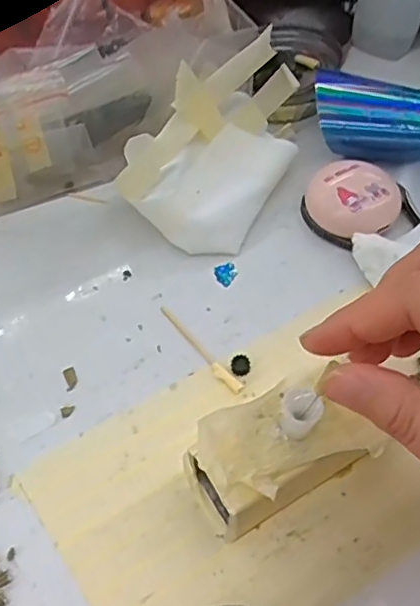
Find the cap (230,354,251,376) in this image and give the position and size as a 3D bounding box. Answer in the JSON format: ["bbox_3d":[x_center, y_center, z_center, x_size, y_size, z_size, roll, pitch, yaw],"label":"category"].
[{"bbox_3d":[0.014,0.028,0.278,0.009,0.005,0.008,3,54,3],"label":"cap"}]

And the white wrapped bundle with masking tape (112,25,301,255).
[{"bbox_3d":[0.003,-0.086,0.327,0.067,0.061,0.108,24,58,17],"label":"white wrapped bundle with masking tape"}]

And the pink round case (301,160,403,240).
[{"bbox_3d":[0.076,-0.054,0.325,0.043,0.023,0.044,0,54,1],"label":"pink round case"}]

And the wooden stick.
[{"bbox_3d":[-0.006,0.020,0.285,0.006,0.004,0.060,-33,60,-21],"label":"wooden stick"}]

